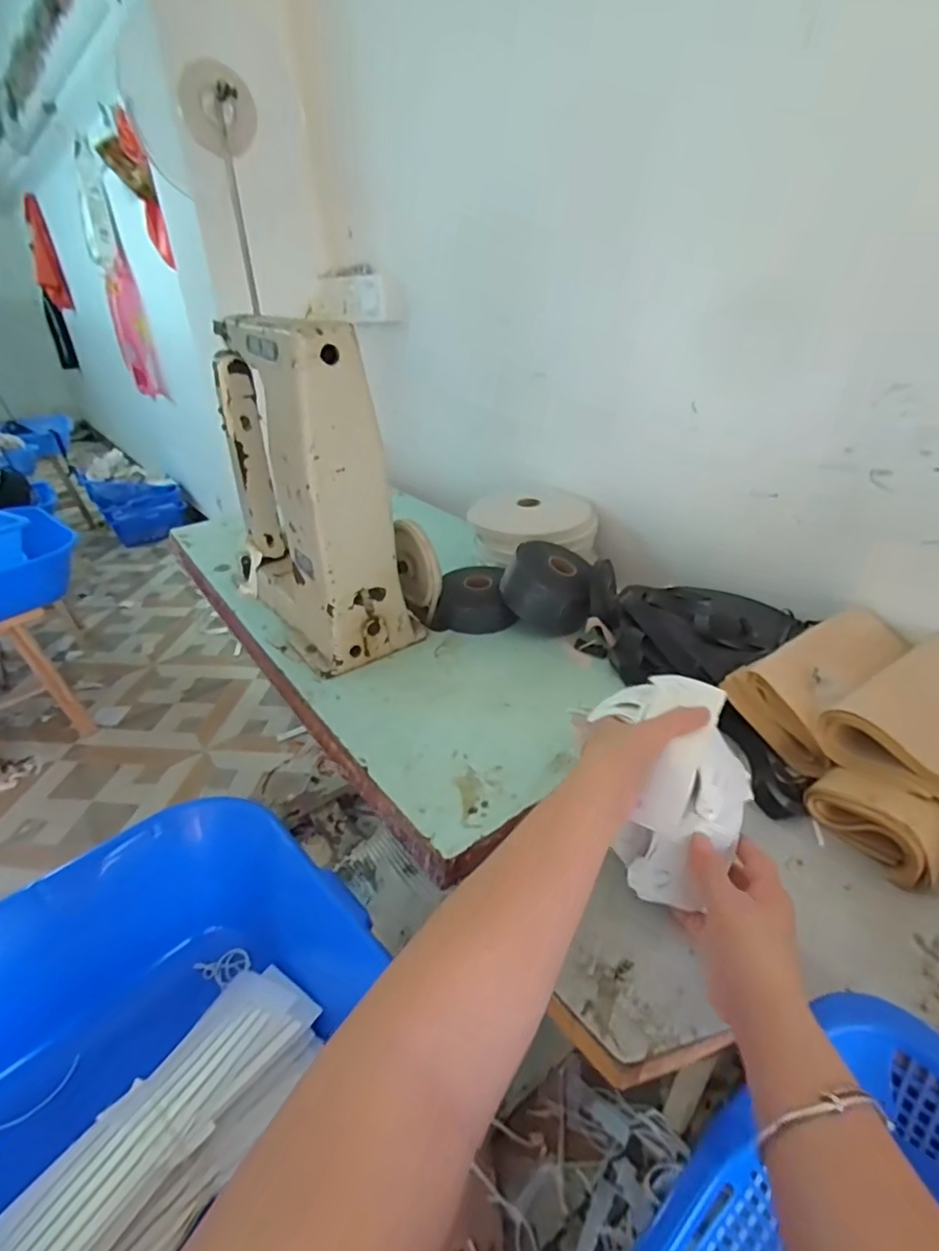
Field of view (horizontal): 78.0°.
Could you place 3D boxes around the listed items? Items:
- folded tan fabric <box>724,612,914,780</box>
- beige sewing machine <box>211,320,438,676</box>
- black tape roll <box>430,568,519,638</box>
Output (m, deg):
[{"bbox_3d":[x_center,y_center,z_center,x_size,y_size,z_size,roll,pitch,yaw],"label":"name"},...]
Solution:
[{"bbox_3d":[0.393,0.054,0.636,0.223,0.059,0.119,-25,55,-28],"label":"folded tan fabric"},{"bbox_3d":[-0.220,-0.191,0.806,0.185,0.394,0.323,-25,37,-32],"label":"beige sewing machine"},{"bbox_3d":[0.018,-0.042,0.855,0.109,0.066,0.115,11,34,22],"label":"black tape roll"}]

